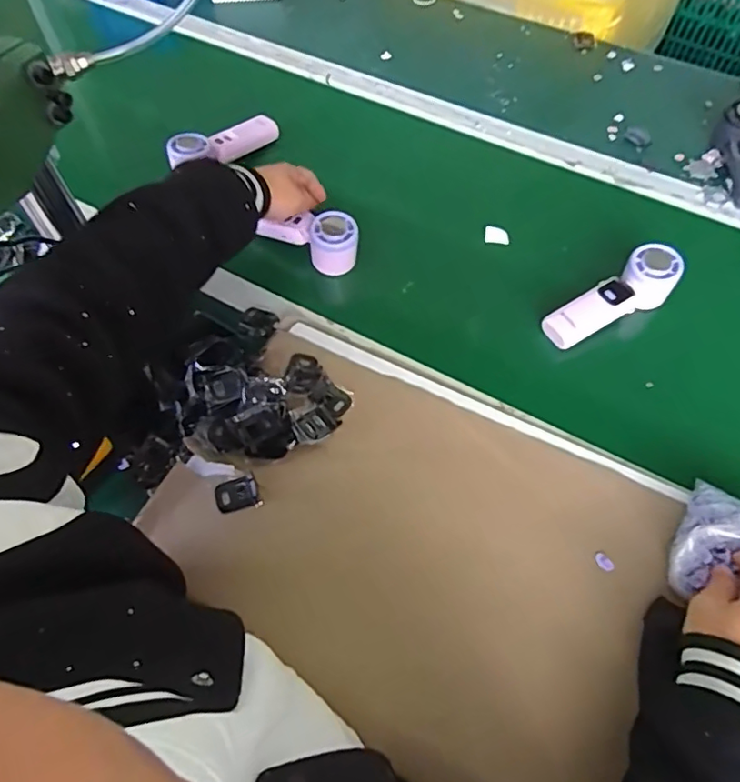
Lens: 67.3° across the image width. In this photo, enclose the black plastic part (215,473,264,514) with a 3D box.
[{"bbox_3d":[-0.126,0.100,0.529,0.040,0.009,0.032,-14,59,-8],"label":"black plastic part"}]

